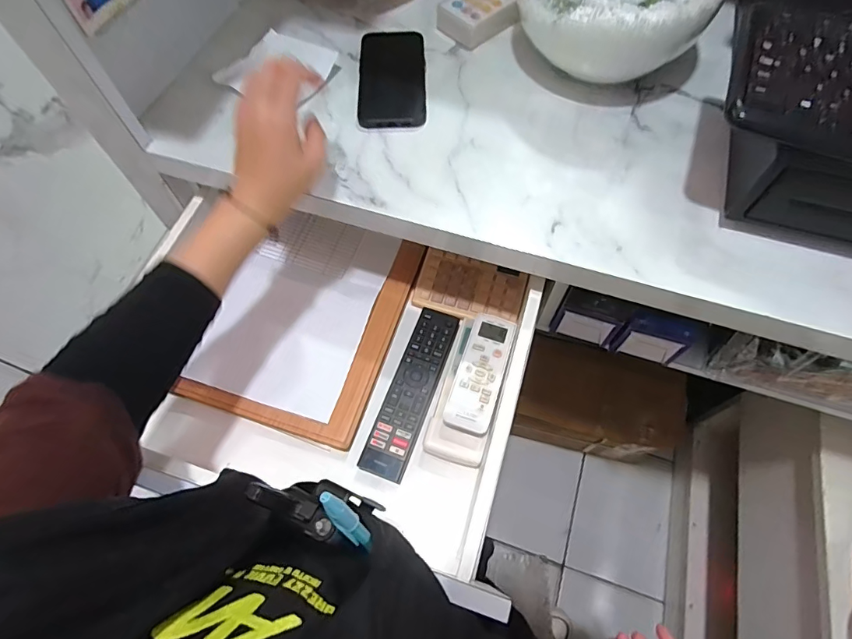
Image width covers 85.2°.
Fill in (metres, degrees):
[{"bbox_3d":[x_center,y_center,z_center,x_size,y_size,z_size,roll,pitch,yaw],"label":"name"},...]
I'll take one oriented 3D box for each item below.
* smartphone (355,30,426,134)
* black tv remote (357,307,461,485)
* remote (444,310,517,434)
[{"bbox_3d":[-0.039,-0.272,0.520,0.073,0.014,0.152,-1,63,0],"label":"smartphone"},{"bbox_3d":[-0.014,0.077,0.513,0.047,0.016,0.194,18,65,9],"label":"black tv remote"},{"bbox_3d":[0.060,0.053,0.492,0.046,0.014,0.134,17,65,9],"label":"remote"}]

